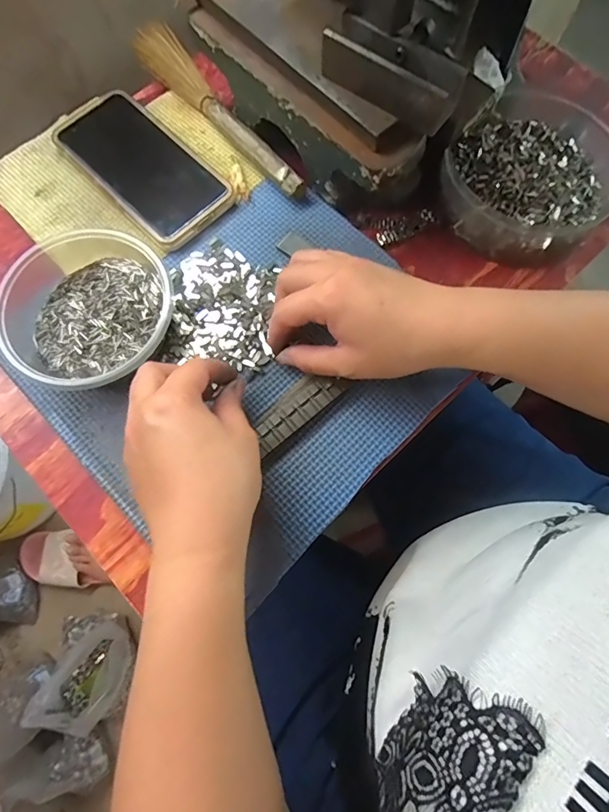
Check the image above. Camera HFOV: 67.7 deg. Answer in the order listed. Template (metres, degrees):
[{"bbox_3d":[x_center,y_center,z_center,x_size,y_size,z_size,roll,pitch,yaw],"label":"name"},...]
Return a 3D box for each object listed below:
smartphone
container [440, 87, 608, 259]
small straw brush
[{"bbox_3d":[-0.133,-0.198,0.372,0.075,0.014,0.154,-43,78,-12],"label":"smartphone"},{"bbox_3d":[0.186,-0.189,0.362,0.126,0.037,0.147,37,76,10],"label":"container"},{"bbox_3d":[-0.078,-0.256,0.387,0.037,0.021,0.227,-35,77,-10],"label":"small straw brush"}]

